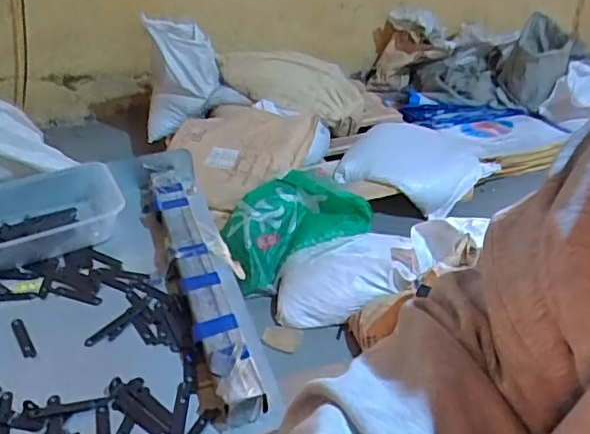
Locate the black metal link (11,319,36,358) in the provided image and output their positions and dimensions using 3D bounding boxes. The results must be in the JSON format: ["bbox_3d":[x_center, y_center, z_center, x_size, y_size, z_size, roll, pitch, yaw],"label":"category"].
[{"bbox_3d":[-0.213,0.093,0.467,0.009,0.004,0.051,-21,38,-28],"label":"black metal link"}]

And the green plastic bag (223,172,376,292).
[{"bbox_3d":[-0.014,0.031,1.885,0.505,0.182,0.276,-21,38,-28],"label":"green plastic bag"}]

